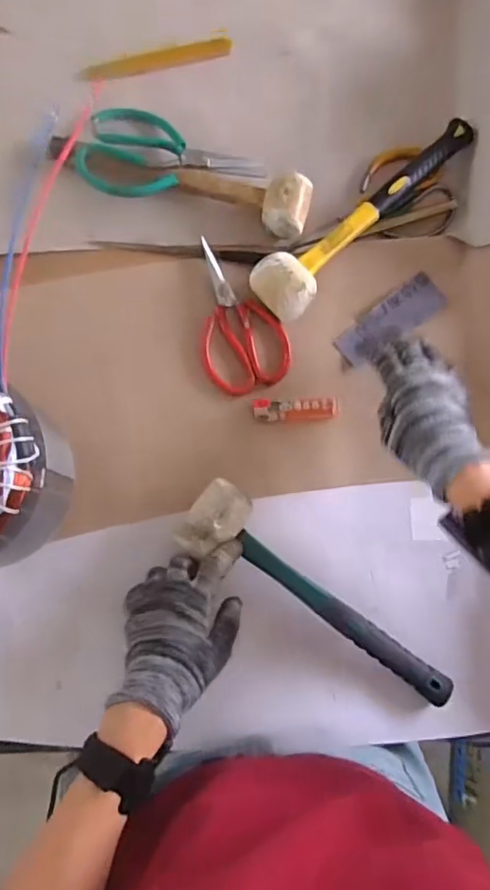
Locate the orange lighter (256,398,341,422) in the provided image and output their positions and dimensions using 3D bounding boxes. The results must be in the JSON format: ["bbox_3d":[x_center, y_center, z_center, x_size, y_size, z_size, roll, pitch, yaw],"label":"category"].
[{"bbox_3d":[0.051,-0.035,0.565,0.085,0.014,0.021,-2,82,-5],"label":"orange lighter"}]

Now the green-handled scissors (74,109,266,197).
[{"bbox_3d":[-0.072,-0.294,0.578,0.178,0.032,0.105,8,81,-4],"label":"green-handled scissors"}]

